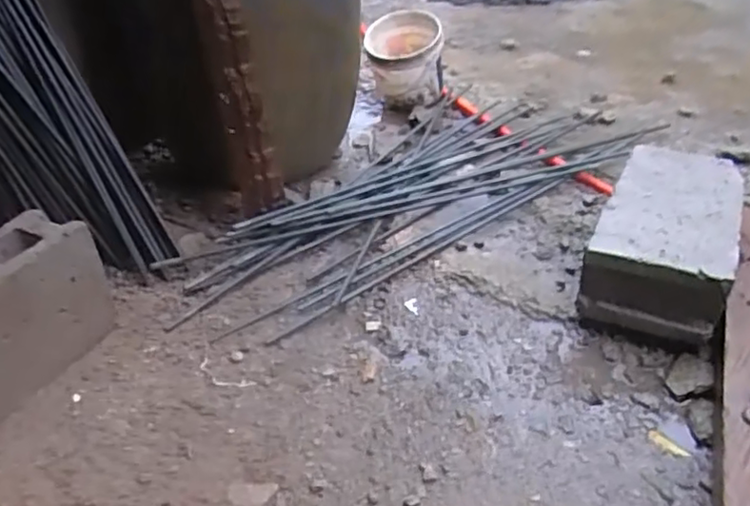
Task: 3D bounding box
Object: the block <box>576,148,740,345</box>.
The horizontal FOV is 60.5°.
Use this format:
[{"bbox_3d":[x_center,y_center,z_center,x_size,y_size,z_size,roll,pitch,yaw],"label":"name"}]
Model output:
[{"bbox_3d":[0.478,-0.026,1.056,0.192,0.152,0.354,16,42,24],"label":"block"}]

